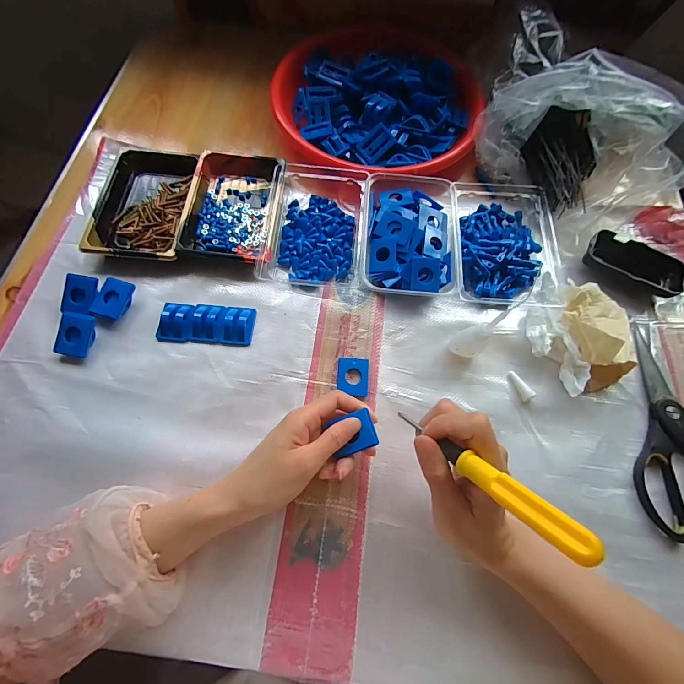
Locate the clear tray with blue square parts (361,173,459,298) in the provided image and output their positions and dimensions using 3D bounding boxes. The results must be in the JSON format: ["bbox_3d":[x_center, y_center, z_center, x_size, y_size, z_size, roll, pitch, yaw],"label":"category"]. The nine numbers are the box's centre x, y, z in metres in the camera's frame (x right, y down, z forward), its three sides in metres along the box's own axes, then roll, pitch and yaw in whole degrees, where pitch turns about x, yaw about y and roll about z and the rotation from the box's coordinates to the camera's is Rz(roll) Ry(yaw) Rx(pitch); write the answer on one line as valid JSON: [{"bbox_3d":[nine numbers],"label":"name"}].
[{"bbox_3d":[0.079,-0.127,0.406,0.107,0.035,0.161,2,69,-2],"label":"clear tray with blue square parts"}]

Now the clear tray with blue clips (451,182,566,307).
[{"bbox_3d":[0.202,-0.130,0.415,0.138,0.031,0.183,9,69,1],"label":"clear tray with blue clips"}]

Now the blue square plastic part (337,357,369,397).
[{"bbox_3d":[0.012,0.037,0.361,0.033,0.006,0.040,5,69,-1],"label":"blue square plastic part"}]

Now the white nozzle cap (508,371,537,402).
[{"bbox_3d":[0.190,0.046,0.359,0.012,0.012,0.034,-24,72,-11],"label":"white nozzle cap"}]

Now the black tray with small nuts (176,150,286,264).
[{"bbox_3d":[-0.134,-0.175,0.420,0.109,0.027,0.170,5,69,0],"label":"black tray with small nuts"}]

